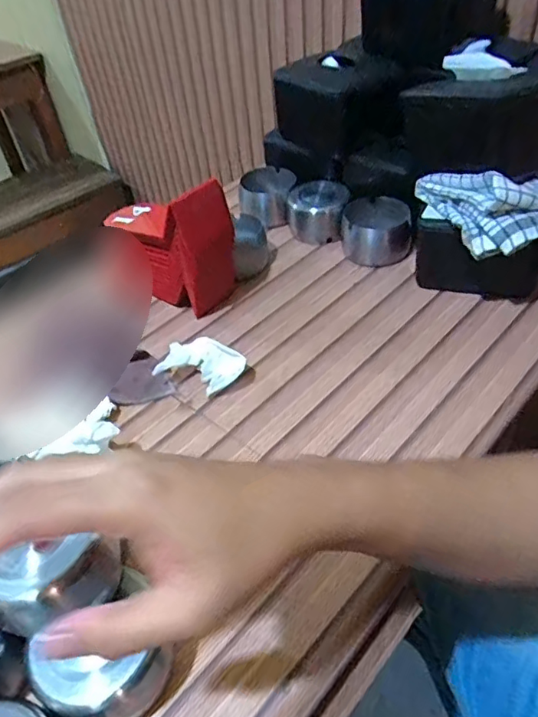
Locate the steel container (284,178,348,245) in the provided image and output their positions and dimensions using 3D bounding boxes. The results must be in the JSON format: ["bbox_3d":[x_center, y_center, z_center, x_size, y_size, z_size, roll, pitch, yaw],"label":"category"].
[{"bbox_3d":[0.064,-0.188,0.700,0.078,0.057,0.067,3,44,10],"label":"steel container"}]

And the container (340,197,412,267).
[{"bbox_3d":[0.130,-0.156,0.657,0.082,0.051,0.075,-3,43,3],"label":"container"}]

